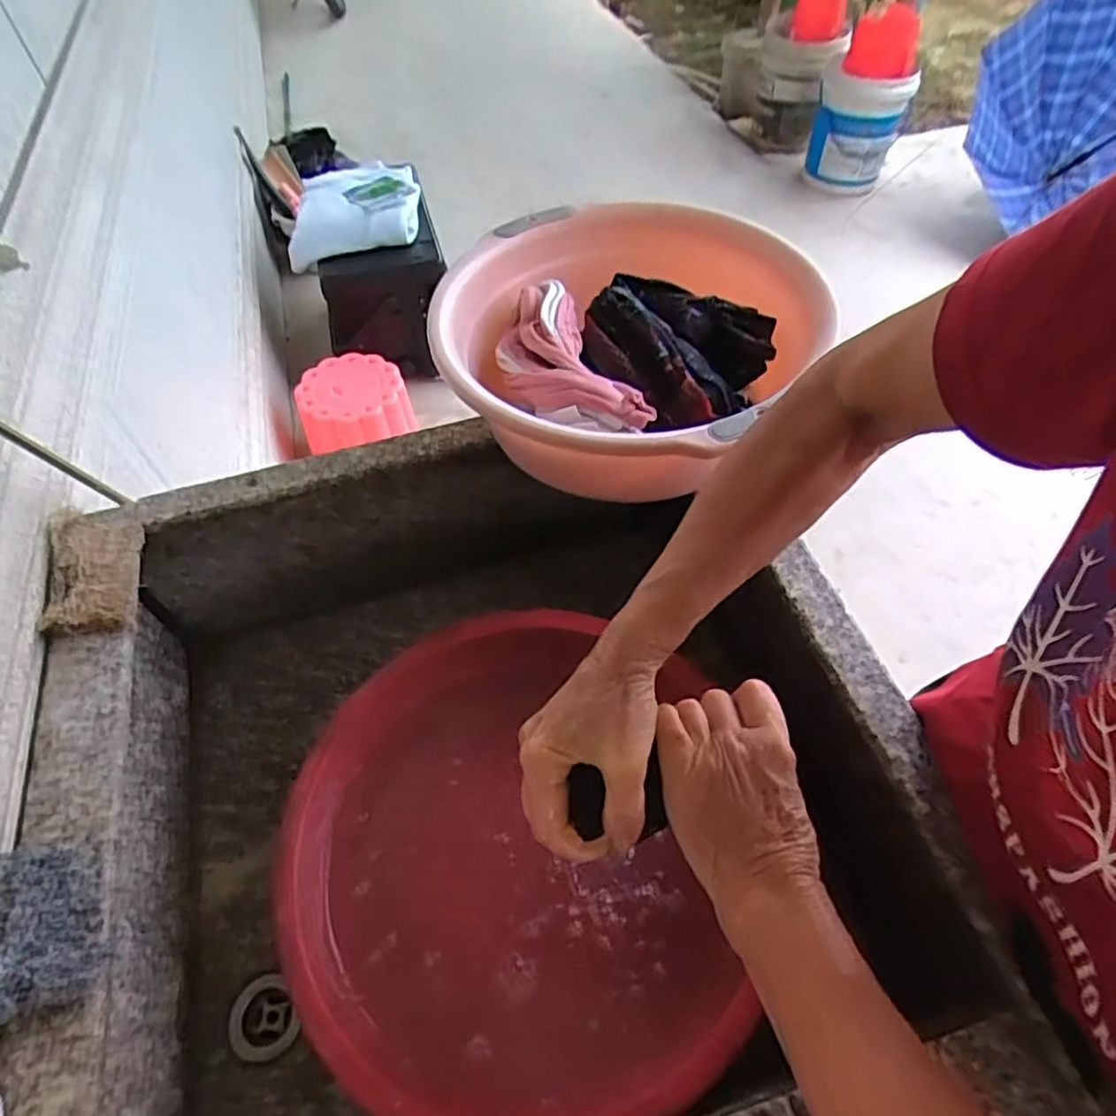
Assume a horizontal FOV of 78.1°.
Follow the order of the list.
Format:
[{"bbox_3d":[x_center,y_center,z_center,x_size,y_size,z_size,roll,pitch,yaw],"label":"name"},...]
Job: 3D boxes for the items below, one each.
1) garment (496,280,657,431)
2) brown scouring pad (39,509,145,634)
[{"bbox_3d":[0.001,-0.160,0.573,0.077,0.052,0.190,-19,56,-11],"label":"garment"},{"bbox_3d":[-0.376,0.003,0.554,0.060,0.033,0.119,-13,55,-7],"label":"brown scouring pad"}]

